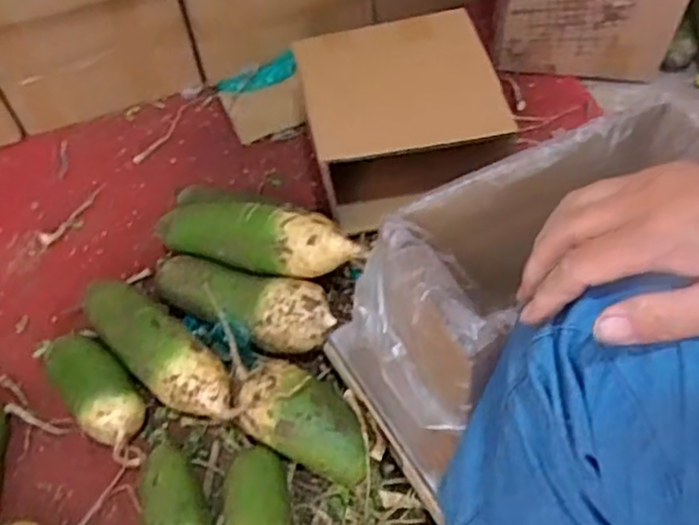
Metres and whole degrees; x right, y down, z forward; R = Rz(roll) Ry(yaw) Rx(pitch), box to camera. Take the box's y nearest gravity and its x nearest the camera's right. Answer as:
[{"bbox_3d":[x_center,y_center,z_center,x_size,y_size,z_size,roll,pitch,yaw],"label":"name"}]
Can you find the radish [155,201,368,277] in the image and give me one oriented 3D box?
[{"bbox_3d":[-0.113,-0.036,0.851,0.270,0.063,0.078,15,57,16],"label":"radish"}]

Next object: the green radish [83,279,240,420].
[{"bbox_3d":[-0.225,0.094,0.806,0.243,0.062,0.076,36,65,27],"label":"green radish"}]

